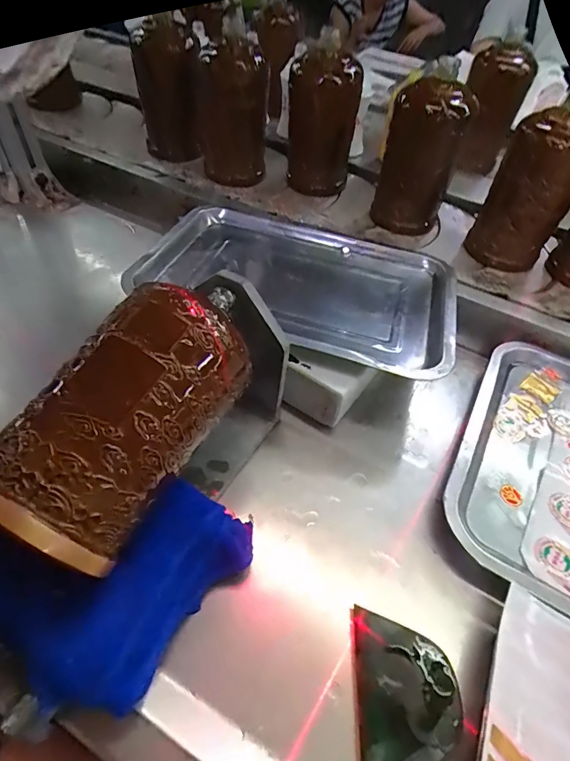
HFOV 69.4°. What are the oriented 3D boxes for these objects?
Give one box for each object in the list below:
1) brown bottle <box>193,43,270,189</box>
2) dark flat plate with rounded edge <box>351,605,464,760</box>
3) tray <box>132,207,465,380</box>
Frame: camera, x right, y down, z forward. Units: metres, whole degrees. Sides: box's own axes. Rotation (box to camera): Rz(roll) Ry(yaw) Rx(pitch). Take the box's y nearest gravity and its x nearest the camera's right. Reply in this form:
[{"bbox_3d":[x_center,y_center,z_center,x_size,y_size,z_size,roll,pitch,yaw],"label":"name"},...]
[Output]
[{"bbox_3d":[-0.066,-0.346,0.546,0.084,0.146,0.073,18,54,10],"label":"brown bottle"},{"bbox_3d":[0.070,0.180,0.237,0.058,0.005,0.079,2,50,2],"label":"dark flat plate with rounded edge"},{"bbox_3d":[0.019,-0.100,0.419,0.299,0.029,0.197,19,49,10],"label":"tray"}]

